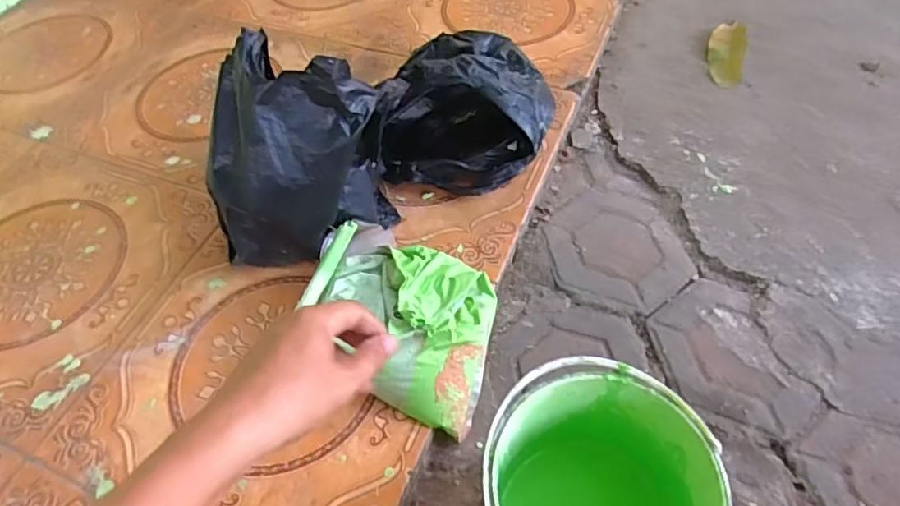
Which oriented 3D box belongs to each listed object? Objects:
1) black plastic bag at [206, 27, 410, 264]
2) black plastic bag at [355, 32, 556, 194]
[{"bbox_3d":[-0.174,-0.119,0.728,0.237,0.251,0.135,-17,53,-8],"label":"black plastic bag"},{"bbox_3d":[0.011,-0.225,0.844,0.257,0.168,0.245,-10,53,-4],"label":"black plastic bag"}]

